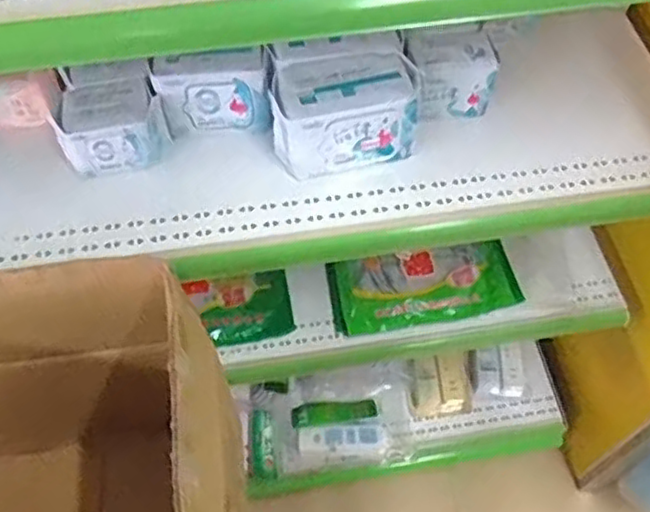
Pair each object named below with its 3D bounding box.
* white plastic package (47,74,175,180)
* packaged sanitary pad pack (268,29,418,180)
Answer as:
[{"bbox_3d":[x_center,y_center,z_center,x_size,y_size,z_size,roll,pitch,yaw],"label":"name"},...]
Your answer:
[{"bbox_3d":[-0.244,-0.143,0.797,0.124,0.084,0.076,-19,61,-12],"label":"white plastic package"},{"bbox_3d":[0.019,-0.171,0.802,0.159,0.115,0.116,-8,59,-5],"label":"packaged sanitary pad pack"}]

